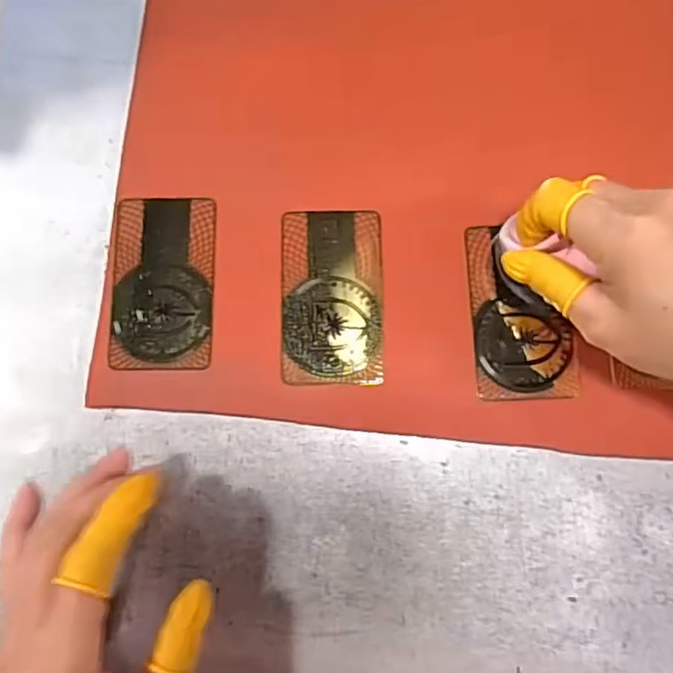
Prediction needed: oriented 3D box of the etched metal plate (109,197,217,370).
[{"bbox_3d":[-0.084,-0.026,0.302,0.048,0.004,0.085,0,79,0],"label":"etched metal plate"}]

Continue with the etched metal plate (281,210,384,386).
[{"bbox_3d":[-0.002,-0.020,0.302,0.048,0.005,0.085,-1,79,0],"label":"etched metal plate"}]

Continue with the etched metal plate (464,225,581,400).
[{"bbox_3d":[0.089,-0.013,0.296,0.047,0.007,0.084,-3,81,3],"label":"etched metal plate"}]

